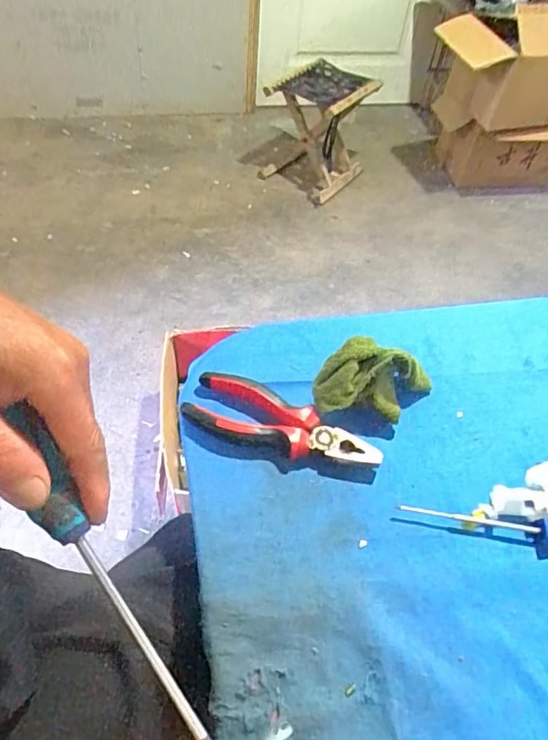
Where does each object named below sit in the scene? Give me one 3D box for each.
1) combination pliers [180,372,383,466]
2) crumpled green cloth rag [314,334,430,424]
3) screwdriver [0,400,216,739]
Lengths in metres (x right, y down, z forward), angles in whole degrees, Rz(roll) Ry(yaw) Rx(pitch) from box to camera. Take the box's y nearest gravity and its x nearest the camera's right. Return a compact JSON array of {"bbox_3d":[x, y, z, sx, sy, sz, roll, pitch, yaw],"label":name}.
[{"bbox_3d":[0.004,0.048,0.429,0.155,0.021,0.054,22,50,14],"label":"combination pliers"},{"bbox_3d":[0.085,0.011,0.440,0.104,0.058,0.049,0,49,-6],"label":"crumpled green cloth rag"},{"bbox_3d":[-0.081,0.117,0.271,0.021,0.023,0.212,-31,92,-28],"label":"screwdriver"}]

